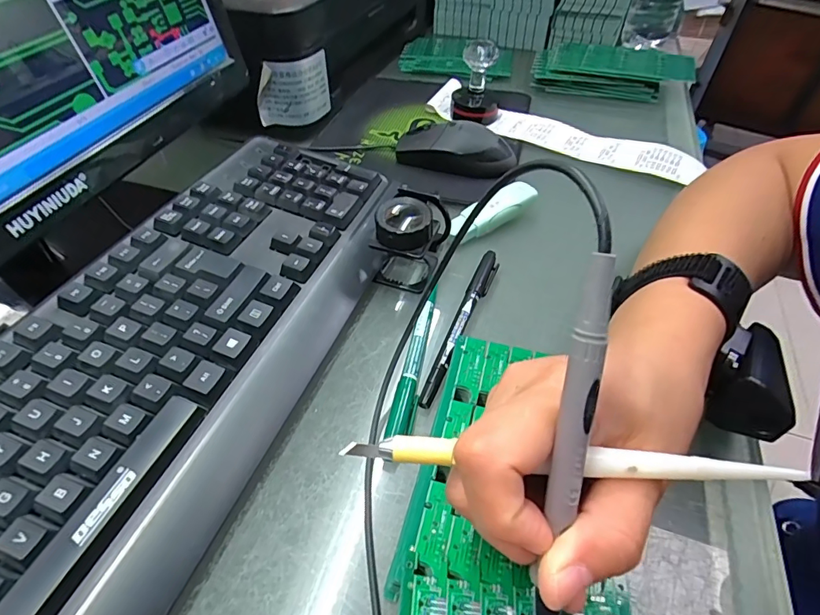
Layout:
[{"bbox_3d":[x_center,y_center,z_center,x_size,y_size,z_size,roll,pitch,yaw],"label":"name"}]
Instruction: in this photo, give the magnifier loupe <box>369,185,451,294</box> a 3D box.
[{"bbox_3d":[0.001,-0.050,0.328,0.037,0.058,0.054,19,50,16],"label":"magnifier loupe"}]

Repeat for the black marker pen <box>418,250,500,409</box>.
[{"bbox_3d":[0.035,0.007,0.304,0.013,0.012,0.141,18,50,15],"label":"black marker pen"}]

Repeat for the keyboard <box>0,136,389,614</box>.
[{"bbox_3d":[-0.136,0.029,0.263,0.160,0.041,0.434,14,49,12],"label":"keyboard"}]

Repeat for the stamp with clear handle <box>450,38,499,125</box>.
[{"bbox_3d":[0.071,-0.243,0.488,0.050,0.076,0.052,4,47,3],"label":"stamp with clear handle"}]

